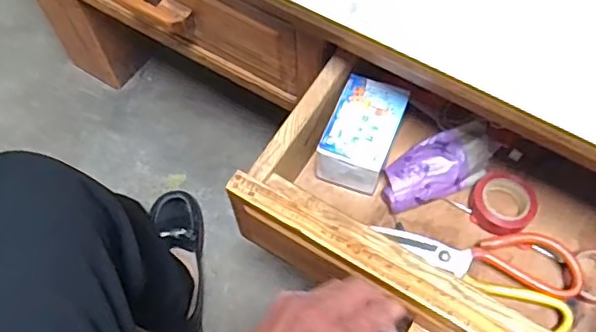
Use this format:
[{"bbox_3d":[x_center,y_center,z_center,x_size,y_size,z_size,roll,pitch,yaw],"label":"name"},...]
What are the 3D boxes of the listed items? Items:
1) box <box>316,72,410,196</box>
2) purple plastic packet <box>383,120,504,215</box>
[{"bbox_3d":[0.067,-0.030,0.617,0.069,0.062,0.109,22,64,12],"label":"box"},{"bbox_3d":[0.149,-0.006,0.615,0.141,0.039,0.058,-26,64,-13],"label":"purple plastic packet"}]

